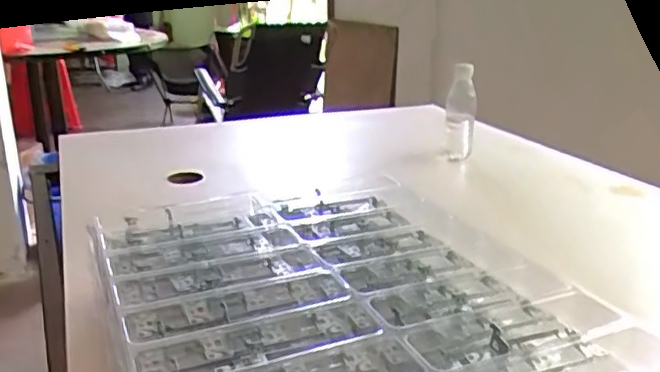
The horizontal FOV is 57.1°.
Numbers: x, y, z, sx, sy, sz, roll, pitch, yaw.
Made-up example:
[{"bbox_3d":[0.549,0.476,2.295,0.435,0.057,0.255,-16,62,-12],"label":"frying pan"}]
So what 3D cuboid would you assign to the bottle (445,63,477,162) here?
[{"bbox_3d":[0.232,-0.128,1.083,0.051,0.168,0.057,6,20,17],"label":"bottle"}]

